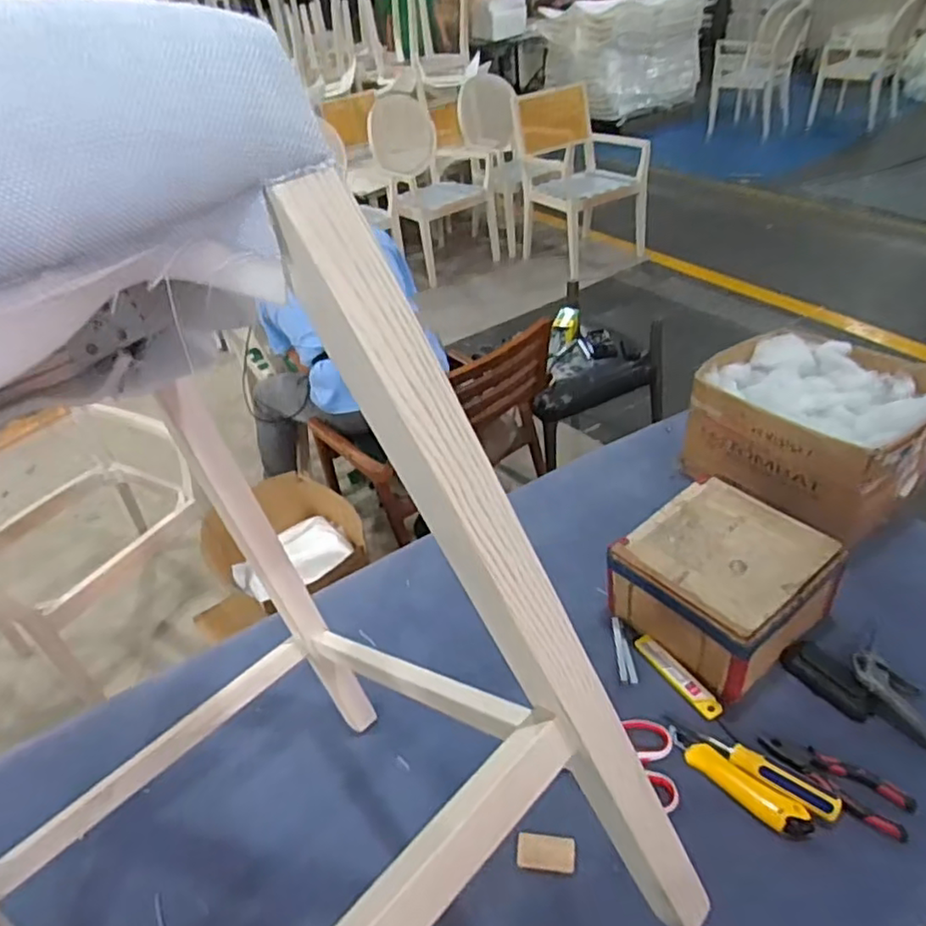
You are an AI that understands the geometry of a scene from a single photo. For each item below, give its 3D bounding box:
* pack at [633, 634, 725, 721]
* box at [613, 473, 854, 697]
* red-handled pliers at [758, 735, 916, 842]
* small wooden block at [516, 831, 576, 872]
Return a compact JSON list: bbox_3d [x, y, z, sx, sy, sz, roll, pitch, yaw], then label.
[{"bbox_3d":[0.274,0.270,0.832,0.025,0.012,0.134,-23,40,-19],"label":"pack"},{"bbox_3d":[0.343,0.160,0.866,0.206,0.130,0.210,-29,43,-25],"label":"box"},{"bbox_3d":[0.411,0.348,0.718,0.153,0.014,0.062,21,46,32],"label":"red-handled pliers"},{"bbox_3d":[0.090,0.420,0.700,0.061,0.005,0.036,0,38,10],"label":"small wooden block"}]

